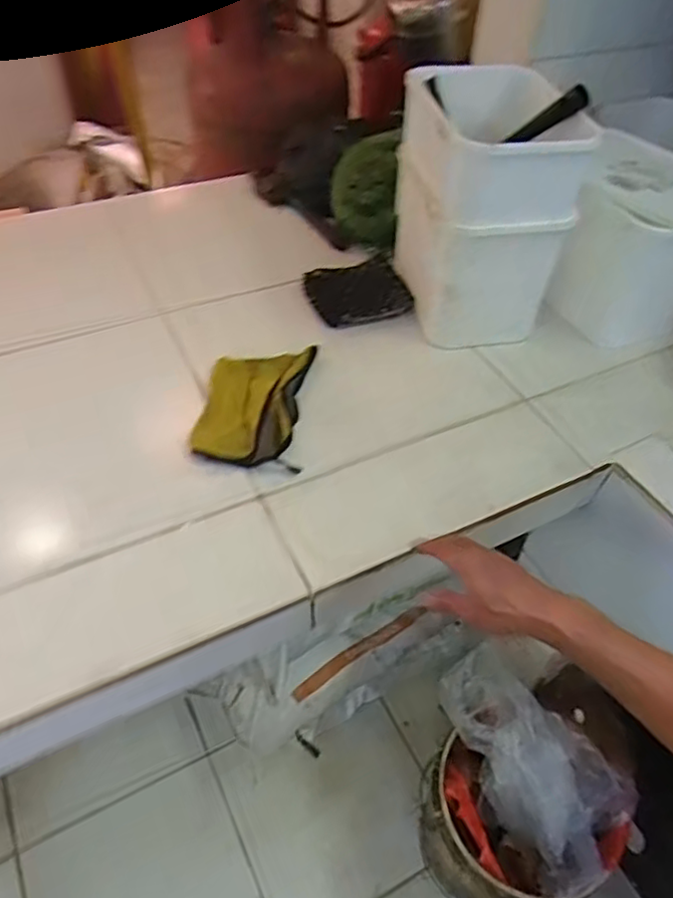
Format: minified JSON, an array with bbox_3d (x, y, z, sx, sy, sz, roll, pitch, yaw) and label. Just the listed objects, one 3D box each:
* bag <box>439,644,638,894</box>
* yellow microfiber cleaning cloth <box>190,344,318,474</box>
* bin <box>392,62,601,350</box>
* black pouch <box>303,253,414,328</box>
[{"bbox_3d":[0.325,0.502,1.055,0.196,0.160,0.357,-30,76,-26],"label":"bag"},{"bbox_3d":[-0.109,-0.061,0.873,0.139,0.028,0.208,2,48,-1],"label":"yellow microfiber cleaning cloth"},{"bbox_3d":[0.213,-0.353,0.959,0.205,0.307,0.263,-7,49,-9],"label":"bin"},{"bbox_3d":[0.038,-0.254,1.041,0.161,0.029,0.139,-10,49,-12],"label":"black pouch"}]

